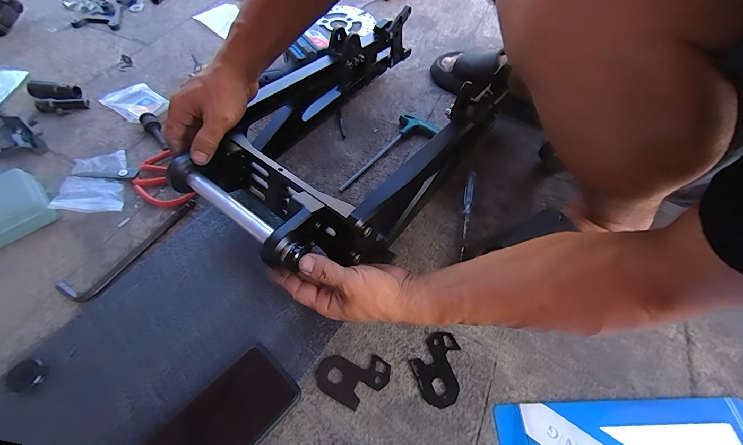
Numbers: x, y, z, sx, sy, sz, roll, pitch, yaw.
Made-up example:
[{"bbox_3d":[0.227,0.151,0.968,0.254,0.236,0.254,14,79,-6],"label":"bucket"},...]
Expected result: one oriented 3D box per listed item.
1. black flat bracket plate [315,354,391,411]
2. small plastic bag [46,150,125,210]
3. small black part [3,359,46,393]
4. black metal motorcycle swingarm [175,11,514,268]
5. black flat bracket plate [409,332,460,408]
[{"bbox_3d":[-0.020,0.167,0.359,0.076,0.004,0.049,2,56,-2],"label":"black flat bracket plate"},{"bbox_3d":[-0.400,-0.061,0.486,0.074,0.022,0.105,-13,58,-11],"label":"small plastic bag"},{"bbox_3d":[-0.347,0.155,0.342,0.030,0.014,0.030,3,56,-1],"label":"small black part"},{"bbox_3d":[-0.018,-0.126,0.487,0.257,0.114,0.450,33,61,18],"label":"black metal motorcycle swingarm"},{"bbox_3d":[0.070,0.158,0.371,0.049,0.005,0.075,11,57,5],"label":"black flat bracket plate"}]

